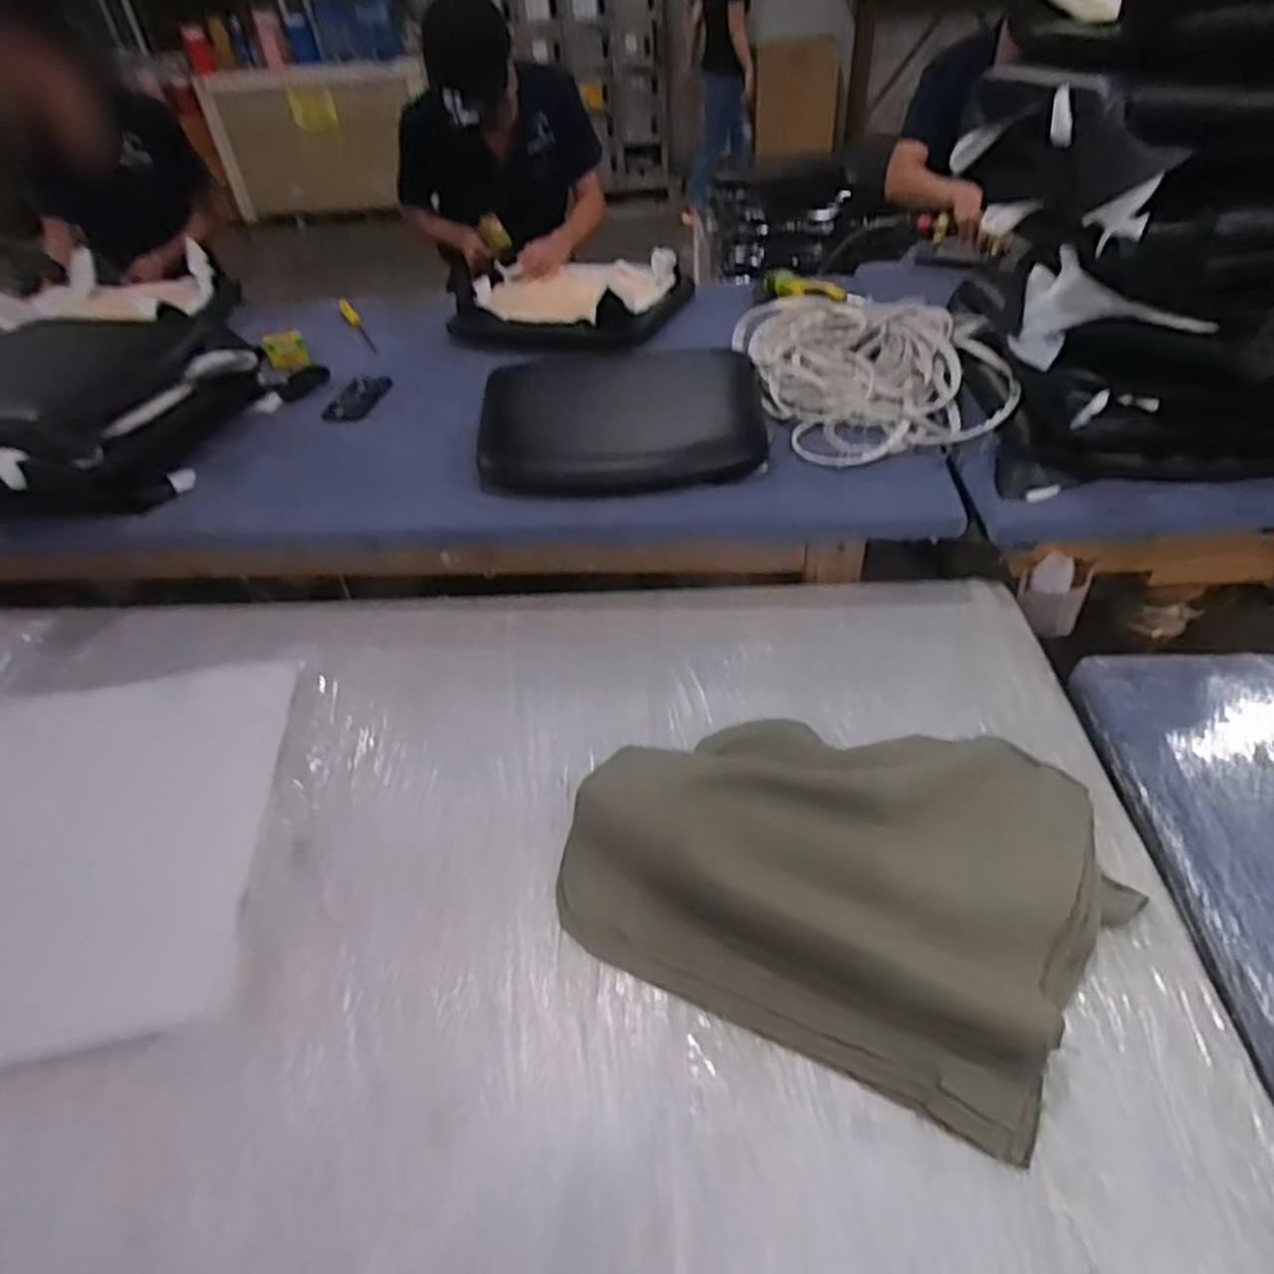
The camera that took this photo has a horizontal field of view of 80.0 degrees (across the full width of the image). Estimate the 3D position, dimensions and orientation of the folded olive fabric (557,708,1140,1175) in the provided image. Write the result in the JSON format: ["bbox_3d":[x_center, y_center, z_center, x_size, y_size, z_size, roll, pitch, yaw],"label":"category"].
[{"bbox_3d":[0.203,0.214,0.773,0.512,0.095,0.377,16,46,24],"label":"folded olive fabric"}]

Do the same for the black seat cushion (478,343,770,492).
[{"bbox_3d":[-0.024,-0.394,1.313,0.468,0.071,0.418,-1,42,4],"label":"black seat cushion"}]

